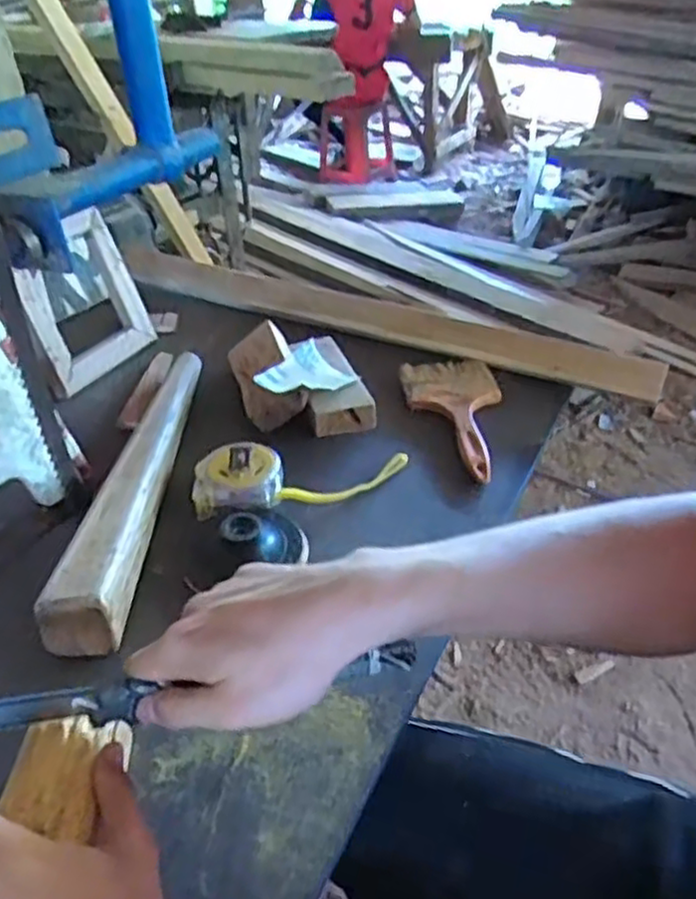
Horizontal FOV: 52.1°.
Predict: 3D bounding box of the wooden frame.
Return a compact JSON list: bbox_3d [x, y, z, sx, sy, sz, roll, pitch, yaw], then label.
[{"bbox_3d":[-0.280,-0.155,0.742,0.025,0.151,0.135,-3,31,35],"label":"wooden frame"}]

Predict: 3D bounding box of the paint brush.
[{"bbox_3d":[0.107,-0.036,0.671,0.089,0.013,0.185,-6,36,-4],"label":"paint brush"}]

